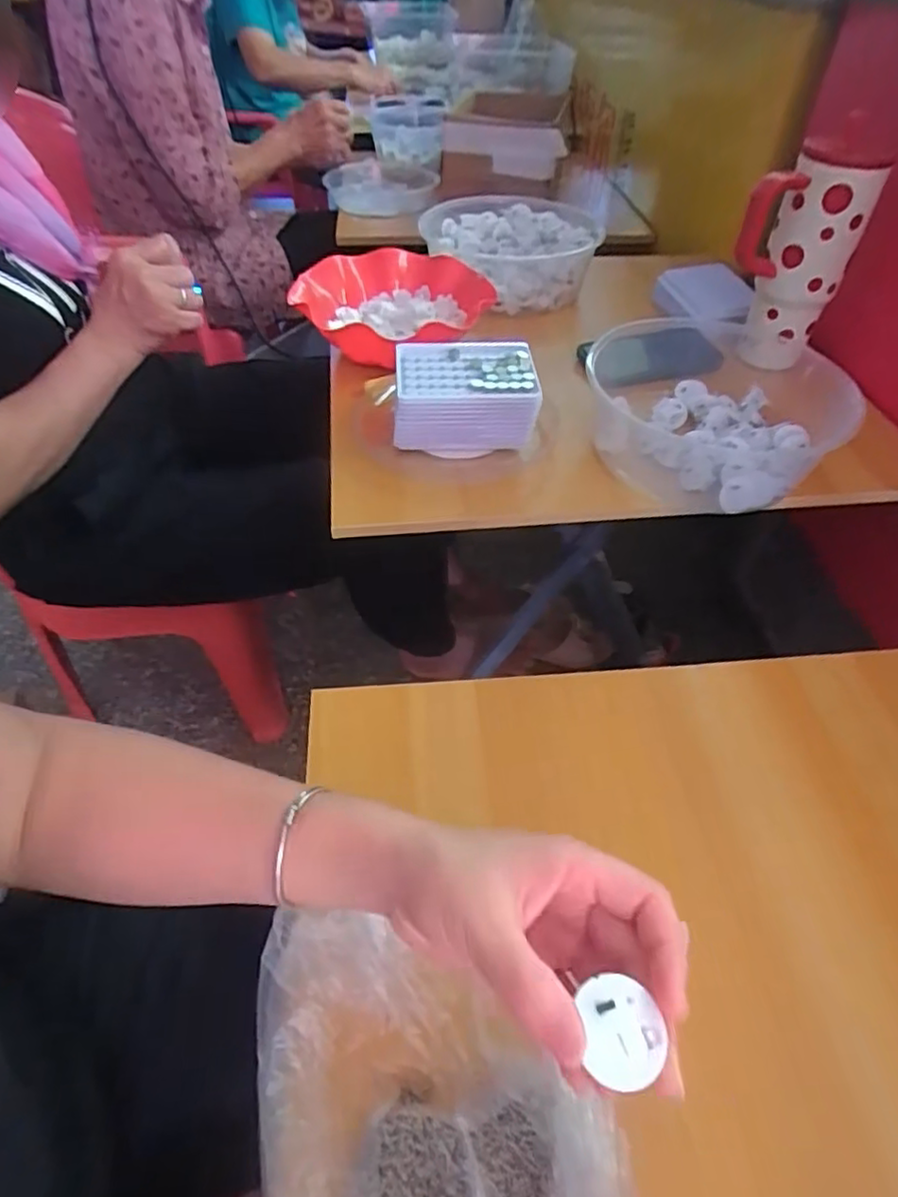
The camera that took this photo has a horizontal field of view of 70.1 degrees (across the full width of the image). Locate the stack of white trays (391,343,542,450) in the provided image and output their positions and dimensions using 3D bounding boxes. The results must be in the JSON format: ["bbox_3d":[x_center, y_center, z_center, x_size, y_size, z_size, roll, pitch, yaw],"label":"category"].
[{"bbox_3d":[0.013,-0.191,0.610,0.131,0.068,0.100,-3,47,-2],"label":"stack of white trays"}]

